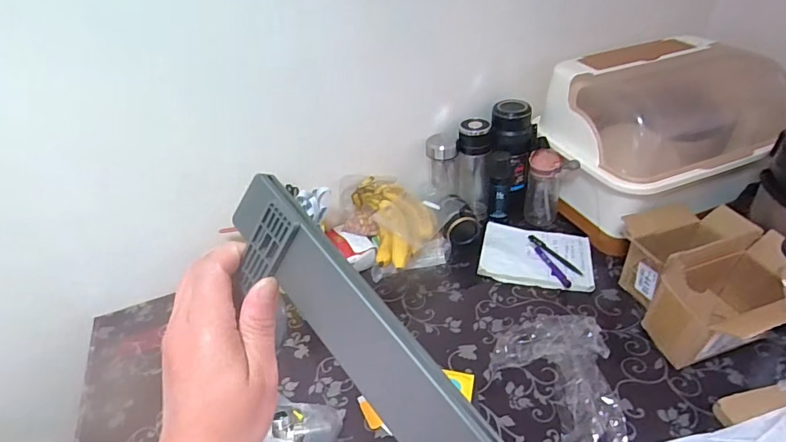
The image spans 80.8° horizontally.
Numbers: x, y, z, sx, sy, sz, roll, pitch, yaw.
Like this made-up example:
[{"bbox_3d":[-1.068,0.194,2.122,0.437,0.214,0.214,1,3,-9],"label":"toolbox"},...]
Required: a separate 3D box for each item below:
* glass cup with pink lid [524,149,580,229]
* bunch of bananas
[{"bbox_3d":[0.326,-0.060,0.972,0.082,0.169,0.069,0,37,8],"label":"glass cup with pink lid"},{"bbox_3d":[0.012,-0.007,0.905,0.140,0.087,0.201,-16,38,-13],"label":"bunch of bananas"}]

